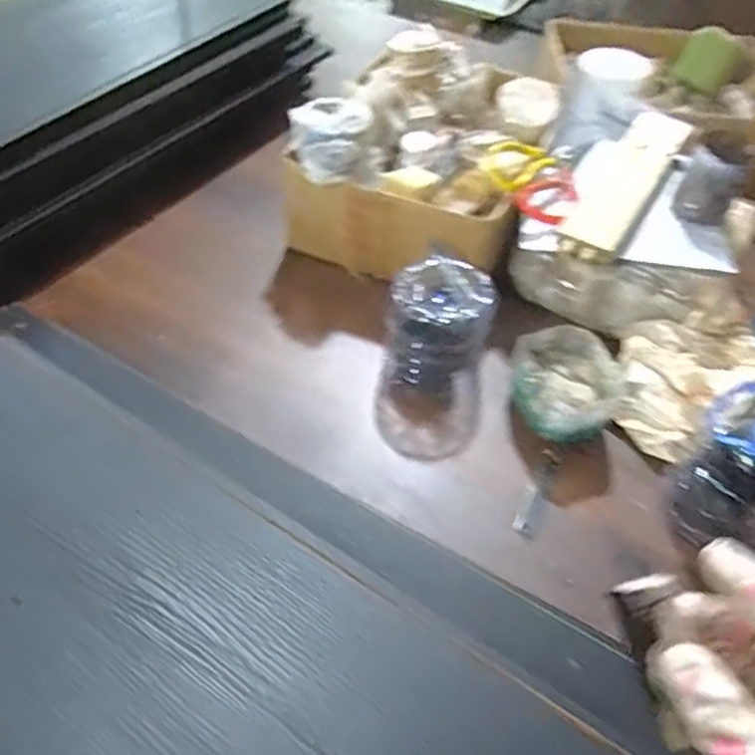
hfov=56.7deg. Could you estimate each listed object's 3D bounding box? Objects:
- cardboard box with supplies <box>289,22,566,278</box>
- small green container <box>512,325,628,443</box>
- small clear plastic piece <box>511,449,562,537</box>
[{"bbox_3d":[0.069,-0.260,0.839,0.263,0.163,0.300,21,53,12],"label":"cardboard box with supplies"},{"bbox_3d":[0.184,0.010,0.683,0.112,0.063,0.112,2,52,-2],"label":"small green container"},{"bbox_3d":[0.148,0.104,0.646,0.020,0.006,0.097,23,54,14],"label":"small clear plastic piece"}]

